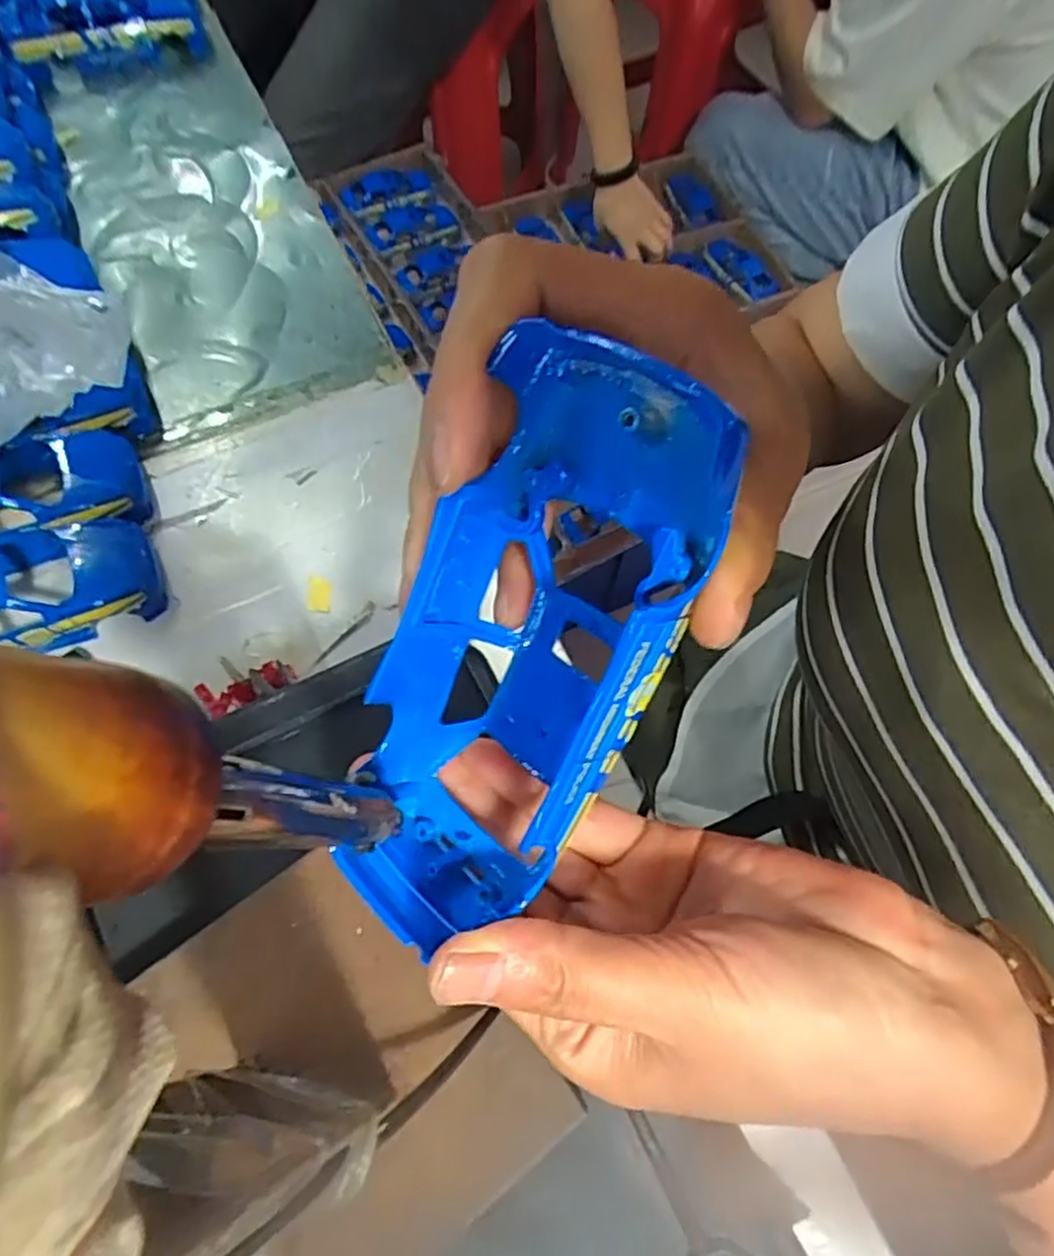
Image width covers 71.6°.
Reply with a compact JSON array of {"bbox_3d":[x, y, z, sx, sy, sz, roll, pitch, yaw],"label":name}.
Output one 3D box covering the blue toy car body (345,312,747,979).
[{"bbox_3d":[0.000,0.008,0.166,0.054,0.034,0.135,26,115,9],"label":"blue toy car body"}]

